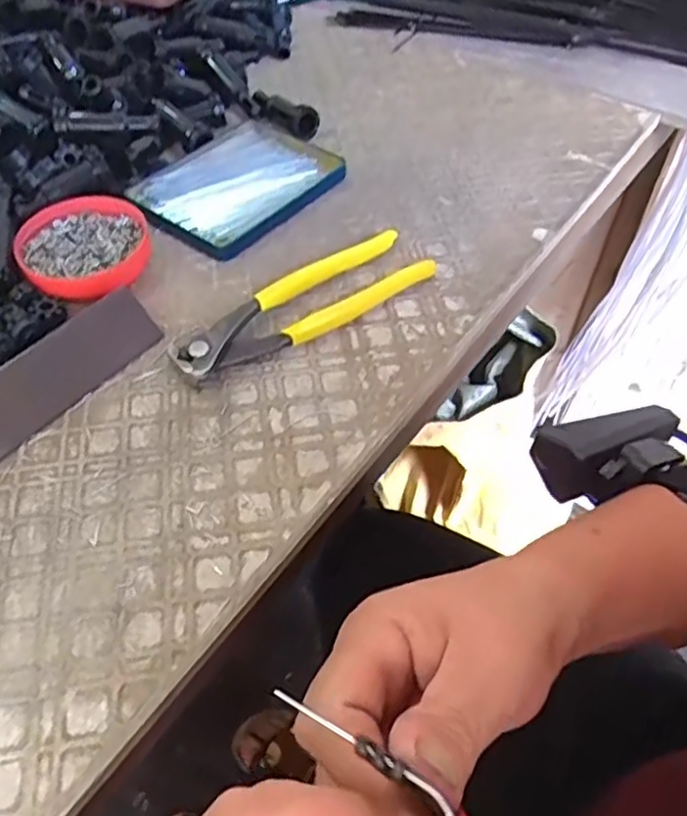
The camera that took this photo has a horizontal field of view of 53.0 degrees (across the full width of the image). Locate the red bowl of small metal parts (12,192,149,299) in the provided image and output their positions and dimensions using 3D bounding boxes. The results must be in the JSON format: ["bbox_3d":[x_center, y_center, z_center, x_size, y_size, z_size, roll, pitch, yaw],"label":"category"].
[{"bbox_3d":[-0.158,-0.098,0.421,0.075,0.018,0.077,1,50,-1],"label":"red bowl of small metal parts"}]

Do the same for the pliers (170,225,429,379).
[{"bbox_3d":[-0.024,-0.063,0.400,0.163,0.015,0.049,-28,56,-23],"label":"pliers"}]

